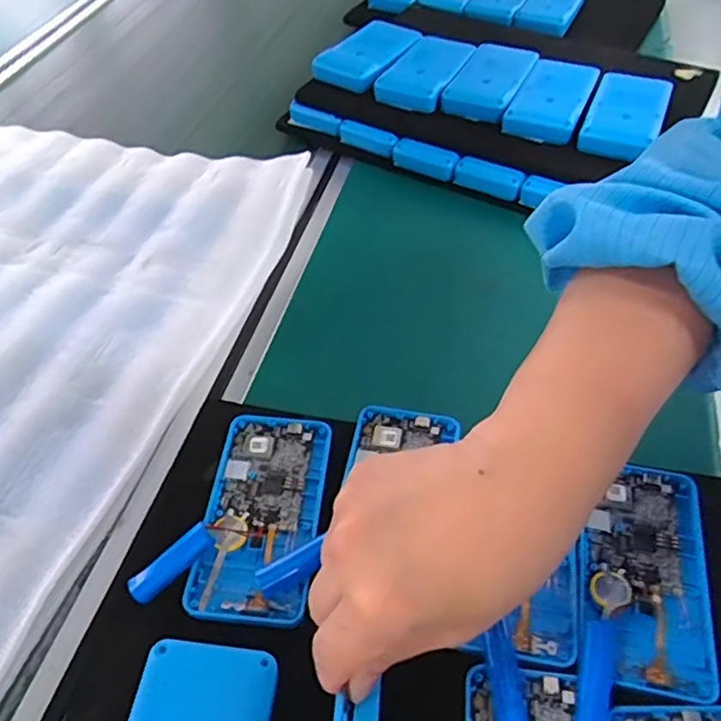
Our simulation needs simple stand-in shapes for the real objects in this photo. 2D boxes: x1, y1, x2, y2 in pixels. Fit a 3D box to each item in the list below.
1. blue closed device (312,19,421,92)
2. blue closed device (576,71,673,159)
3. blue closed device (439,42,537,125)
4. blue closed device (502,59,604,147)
[{"bbox_3d":[0.008,-0.311,0.659,0.069,0.030,0.114,25,54,21],"label":"blue closed device"},{"bbox_3d":[0.237,-0.220,0.574,0.062,0.028,0.109,19,52,17],"label":"blue closed device"},{"bbox_3d":[0.125,-0.267,0.613,0.062,0.024,0.111,21,53,18],"label":"blue closed device"},{"bbox_3d":[0.177,-0.239,0.589,0.062,0.030,0.104,20,53,18],"label":"blue closed device"}]

